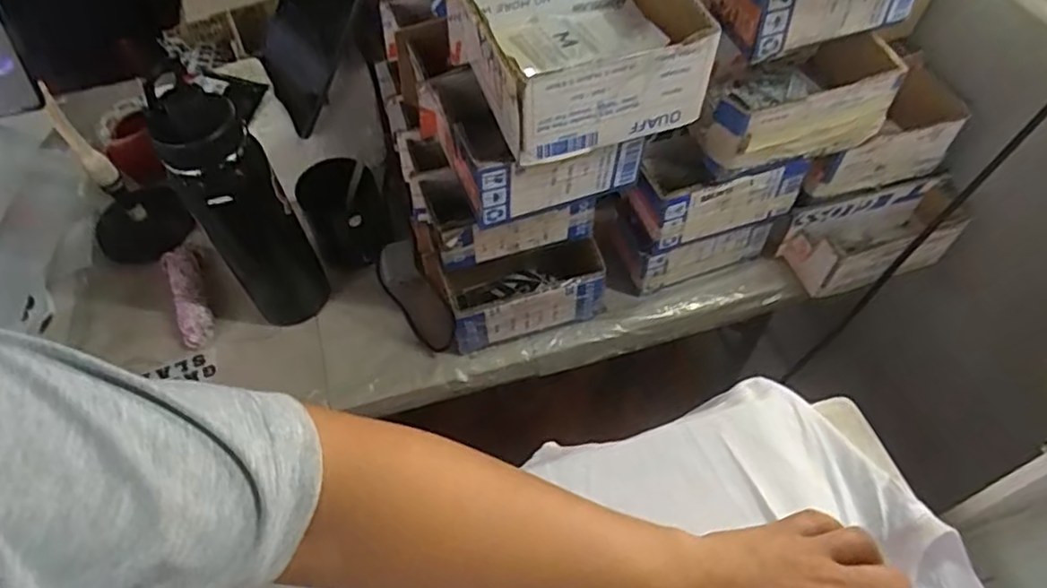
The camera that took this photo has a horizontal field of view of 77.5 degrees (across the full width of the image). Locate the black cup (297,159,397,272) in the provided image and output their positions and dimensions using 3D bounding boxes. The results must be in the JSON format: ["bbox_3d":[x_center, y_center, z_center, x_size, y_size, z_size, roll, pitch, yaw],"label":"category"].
[{"bbox_3d":[-0.197,-0.093,0.720,0.081,0.114,0.077,-3,51,3],"label":"black cup"}]

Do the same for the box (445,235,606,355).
[{"bbox_3d":[0.004,-0.013,0.680,0.182,0.077,0.095,-17,57,-11],"label":"box"}]

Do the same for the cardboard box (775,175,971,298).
[{"bbox_3d":[0.373,-0.058,0.692,0.180,0.071,0.071,-13,56,-8],"label":"cardboard box"}]

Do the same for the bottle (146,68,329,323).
[{"bbox_3d":[-0.254,-0.067,0.608,0.076,0.276,0.063,-30,60,-19],"label":"bottle"}]

